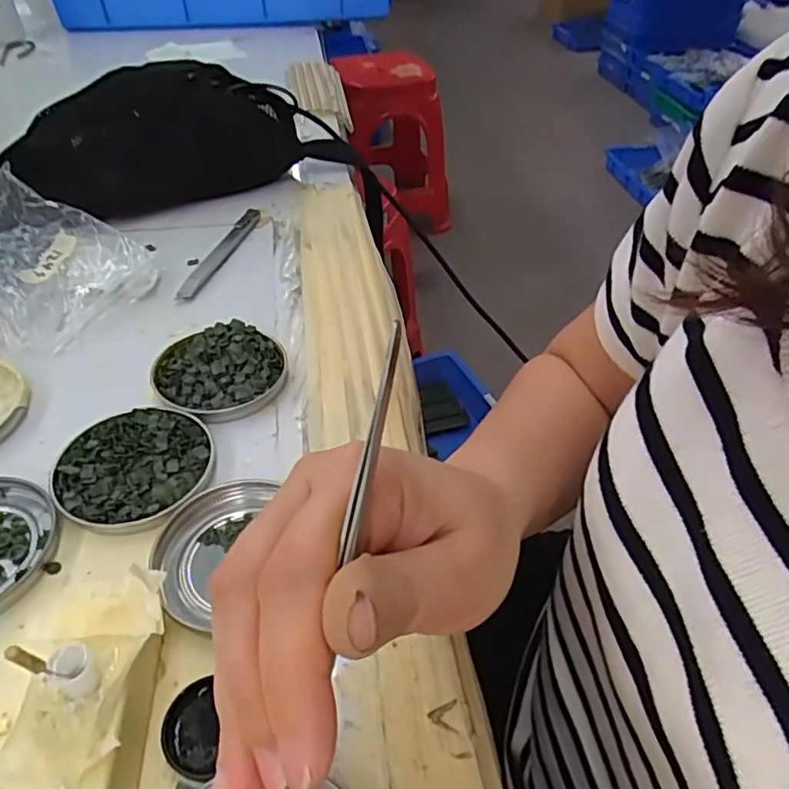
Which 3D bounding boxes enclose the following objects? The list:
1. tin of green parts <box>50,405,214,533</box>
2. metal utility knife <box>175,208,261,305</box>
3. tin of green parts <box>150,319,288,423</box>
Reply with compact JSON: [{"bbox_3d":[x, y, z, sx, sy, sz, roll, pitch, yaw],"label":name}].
[{"bbox_3d":[-0.134,0.038,0.323,0.076,0.010,0.074,1,44,-1],"label":"tin of green parts"},{"bbox_3d":[-0.137,-0.113,0.485,0.018,0.006,0.133,10,44,9],"label":"metal utility knife"},{"bbox_3d":[-0.105,-0.016,0.376,0.076,0.012,0.075,1,44,-1],"label":"tin of green parts"}]

